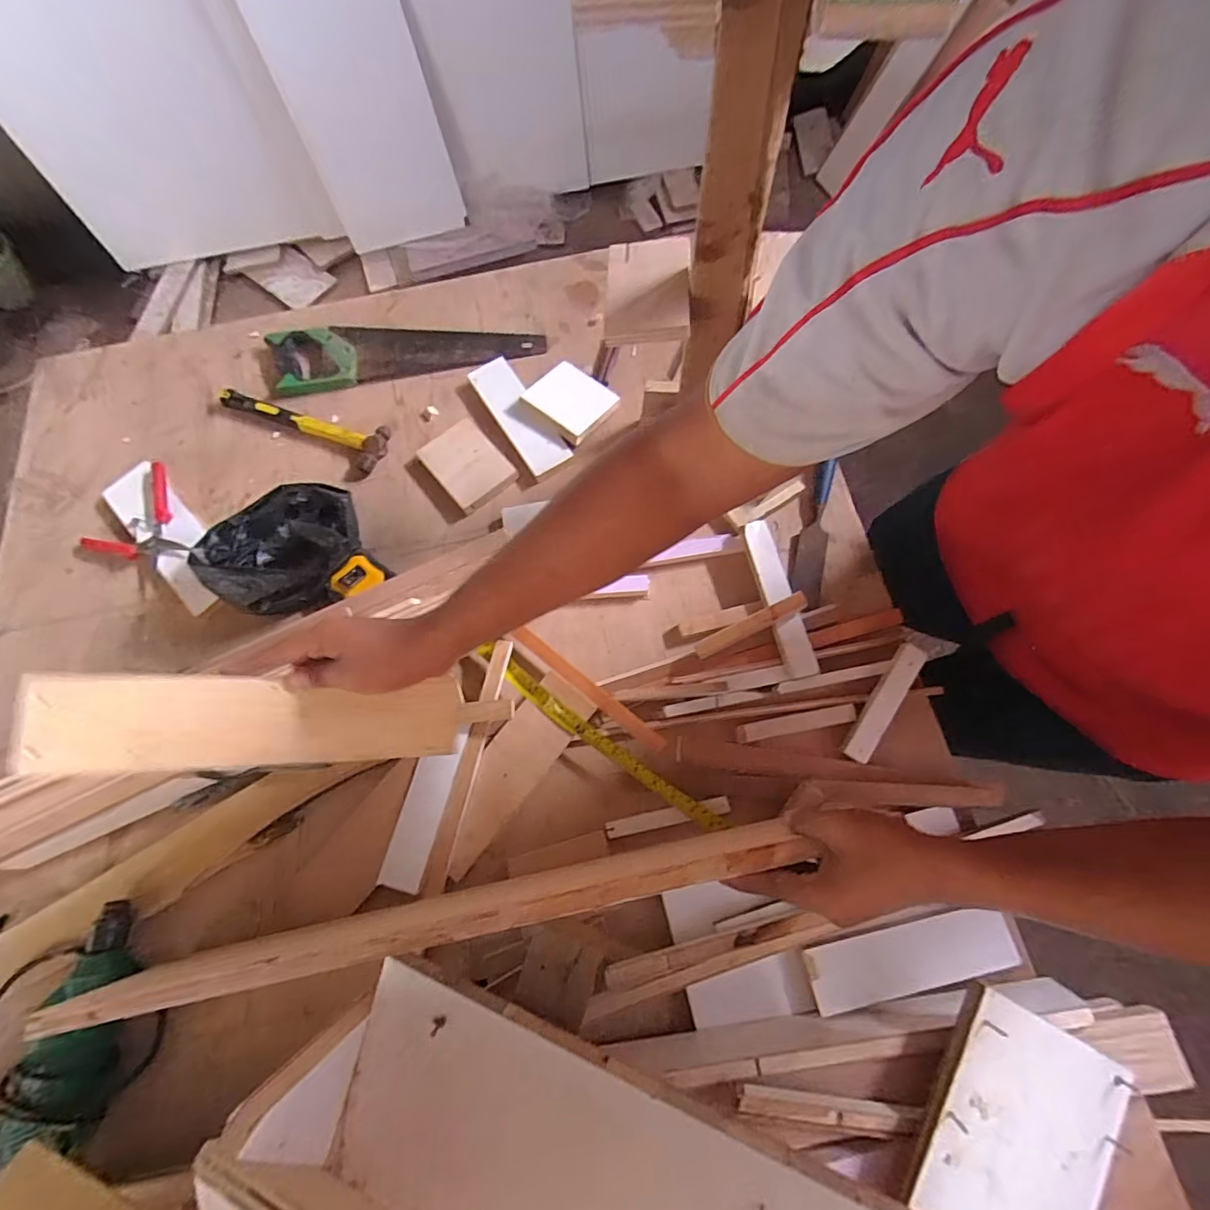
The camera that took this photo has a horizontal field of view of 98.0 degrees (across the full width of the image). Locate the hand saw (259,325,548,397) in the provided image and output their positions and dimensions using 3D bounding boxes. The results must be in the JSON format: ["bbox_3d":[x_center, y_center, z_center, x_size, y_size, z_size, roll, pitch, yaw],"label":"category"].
[{"bbox_3d":[-0.316,-0.414,0.838,0.423,0.027,0.110,-10,71,-1],"label":"hand saw"}]

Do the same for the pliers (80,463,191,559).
[{"bbox_3d":[-0.671,-0.104,0.751,0.138,0.027,0.166,-30,73,-7],"label":"pliers"}]

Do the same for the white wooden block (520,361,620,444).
[{"bbox_3d":[-0.049,-0.299,0.761,0.106,0.023,0.101,41,78,14],"label":"white wooden block"}]

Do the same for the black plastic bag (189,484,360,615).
[{"bbox_3d":[-0.417,-0.081,0.689,0.190,0.091,0.178,-34,73,-9],"label":"black plastic bag"}]

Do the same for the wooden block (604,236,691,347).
[{"bbox_3d":[0.042,-0.309,0.518,0.080,0.026,0.111,2,72,4],"label":"wooden block"}]

